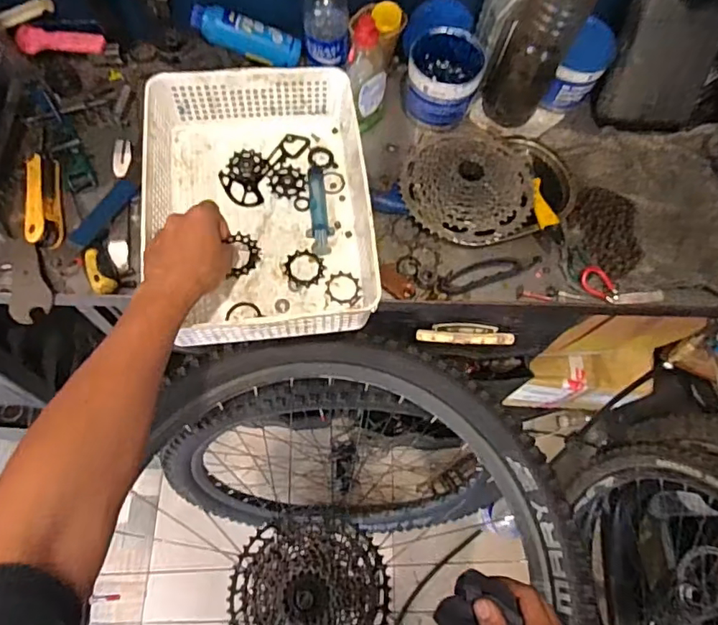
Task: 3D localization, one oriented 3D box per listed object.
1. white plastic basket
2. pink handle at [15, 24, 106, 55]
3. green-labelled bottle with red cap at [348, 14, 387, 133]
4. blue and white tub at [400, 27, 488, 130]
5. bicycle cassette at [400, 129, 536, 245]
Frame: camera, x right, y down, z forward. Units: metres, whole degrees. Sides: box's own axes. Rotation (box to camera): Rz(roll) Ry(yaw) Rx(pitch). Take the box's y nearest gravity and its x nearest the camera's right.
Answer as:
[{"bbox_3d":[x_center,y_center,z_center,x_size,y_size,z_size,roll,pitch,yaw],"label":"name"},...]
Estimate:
[{"bbox_3d":[-0.117,-0.131,0.631,0.238,0.092,0.327,-7,68,-5],"label":"white plastic basket"},{"bbox_3d":[-0.428,-0.391,0.763,0.120,0.023,0.035,-2,67,-3],"label":"pink handle"},{"bbox_3d":[0.010,-0.308,0.705,0.051,0.157,0.051,7,67,0],"label":"green-labelled bottle with red cap"},{"bbox_3d":[0.117,-0.324,0.751,0.099,0.099,0.097,1,67,-2],"label":"blue and white tub"},{"bbox_3d":[0.146,-0.178,0.712,0.174,0.050,0.186,8,67,1],"label":"bicycle cassette"}]

